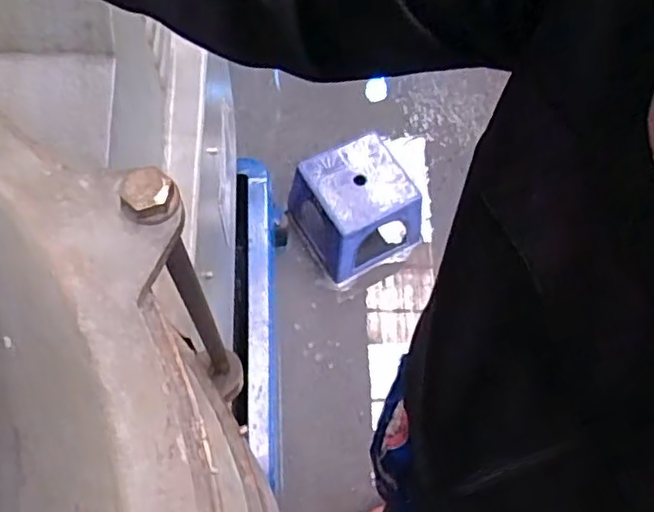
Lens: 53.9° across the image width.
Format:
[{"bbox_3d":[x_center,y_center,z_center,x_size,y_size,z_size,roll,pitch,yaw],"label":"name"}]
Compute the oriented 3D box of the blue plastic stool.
[{"bbox_3d":[0.069,-0.112,1.549,0.267,0.202,0.245,-27,68,-15],"label":"blue plastic stool"}]

